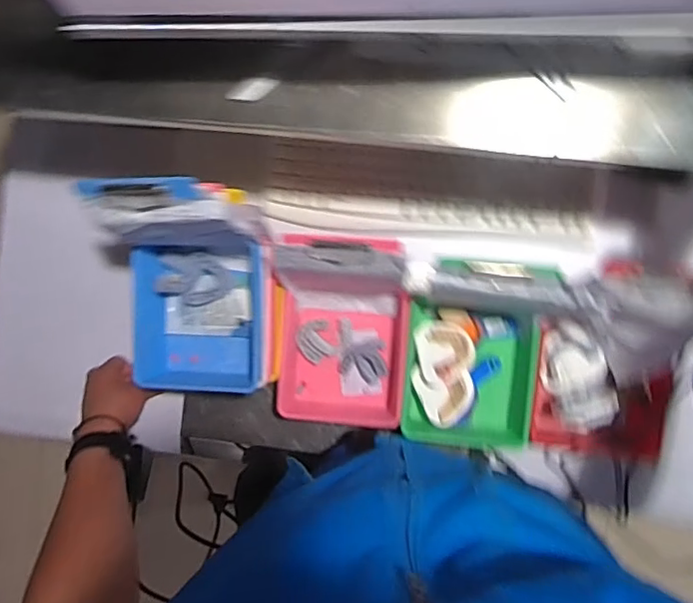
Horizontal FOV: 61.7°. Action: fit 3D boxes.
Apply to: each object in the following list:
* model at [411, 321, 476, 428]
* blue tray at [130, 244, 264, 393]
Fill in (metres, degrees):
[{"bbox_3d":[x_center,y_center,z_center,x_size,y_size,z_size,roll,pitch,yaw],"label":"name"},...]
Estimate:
[{"bbox_3d":[0.121,0.089,0.715,0.074,0.029,0.125,-4,91,5],"label":"model"},{"bbox_3d":[-0.167,0.021,0.678,0.151,0.056,0.168,3,92,5],"label":"blue tray"}]

